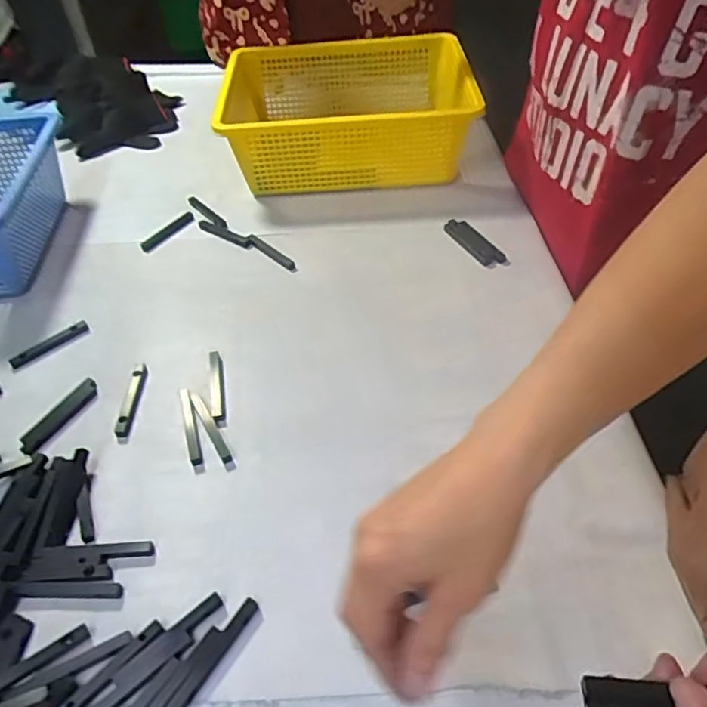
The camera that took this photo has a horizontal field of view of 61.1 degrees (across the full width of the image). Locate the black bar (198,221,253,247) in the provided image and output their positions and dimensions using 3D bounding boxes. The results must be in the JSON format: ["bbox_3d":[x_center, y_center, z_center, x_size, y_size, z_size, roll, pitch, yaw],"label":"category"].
[{"bbox_3d":[-0.145,-0.136,0.678,0.079,0.006,0.012,24,53,25],"label":"black bar"}]

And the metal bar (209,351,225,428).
[{"bbox_3d":[-0.118,0.029,0.519,0.010,0.005,0.084,-10,47,-5],"label":"metal bar"}]

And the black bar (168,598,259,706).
[{"bbox_3d":[-0.086,0.185,0.371,0.011,0.004,0.073,24,53,25],"label":"black bar"}]

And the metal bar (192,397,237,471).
[{"bbox_3d":[-0.115,0.063,0.491,0.010,0.009,0.081,-25,50,-18],"label":"metal bar"}]

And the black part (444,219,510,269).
[{"bbox_3d":[0.130,-0.119,0.646,0.026,0.006,0.088,-24,49,-18],"label":"black part"}]

